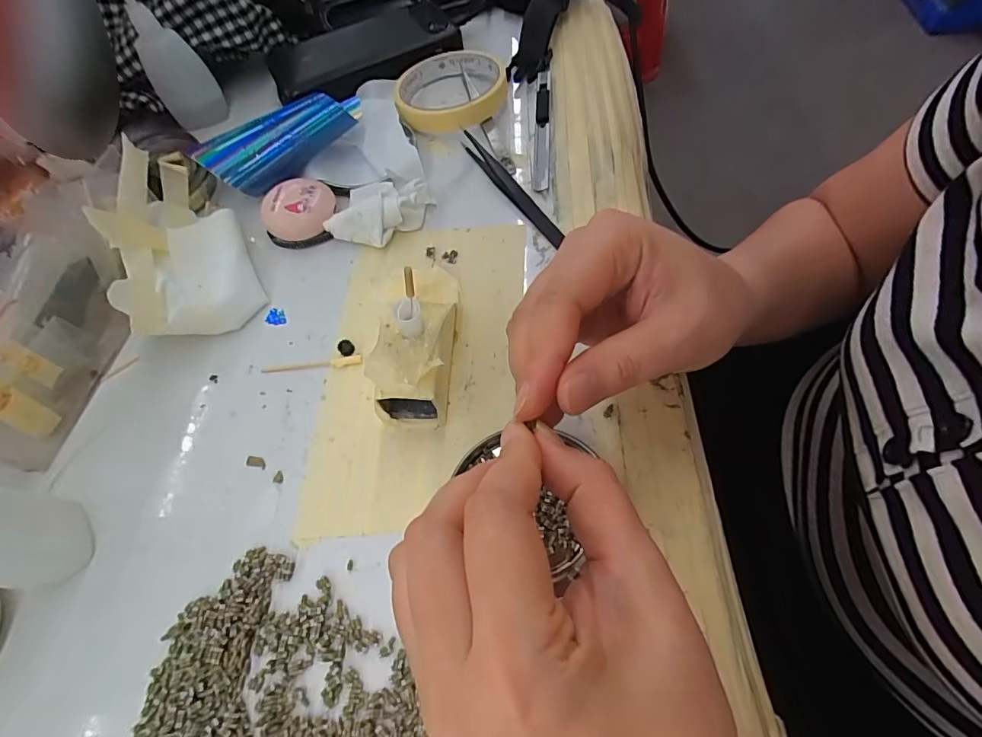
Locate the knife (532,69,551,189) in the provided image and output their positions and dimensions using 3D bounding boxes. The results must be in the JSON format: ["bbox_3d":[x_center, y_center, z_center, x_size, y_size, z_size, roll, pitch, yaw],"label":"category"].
[{"bbox_3d":[0.038,-0.179,0.353,0.012,0.010,0.120,2,62,5],"label":"knife"}]

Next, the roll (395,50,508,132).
[{"bbox_3d":[-0.031,-0.221,0.374,0.085,0.020,0.085,-2,61,3],"label":"roll"}]

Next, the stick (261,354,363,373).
[{"bbox_3d":[-0.104,-0.002,0.275,0.059,0.004,0.007,-5,61,1],"label":"stick"}]

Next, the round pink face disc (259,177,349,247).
[{"bbox_3d":[-0.127,-0.111,0.323,0.044,0.021,0.052,2,62,5],"label":"round pink face disc"}]

